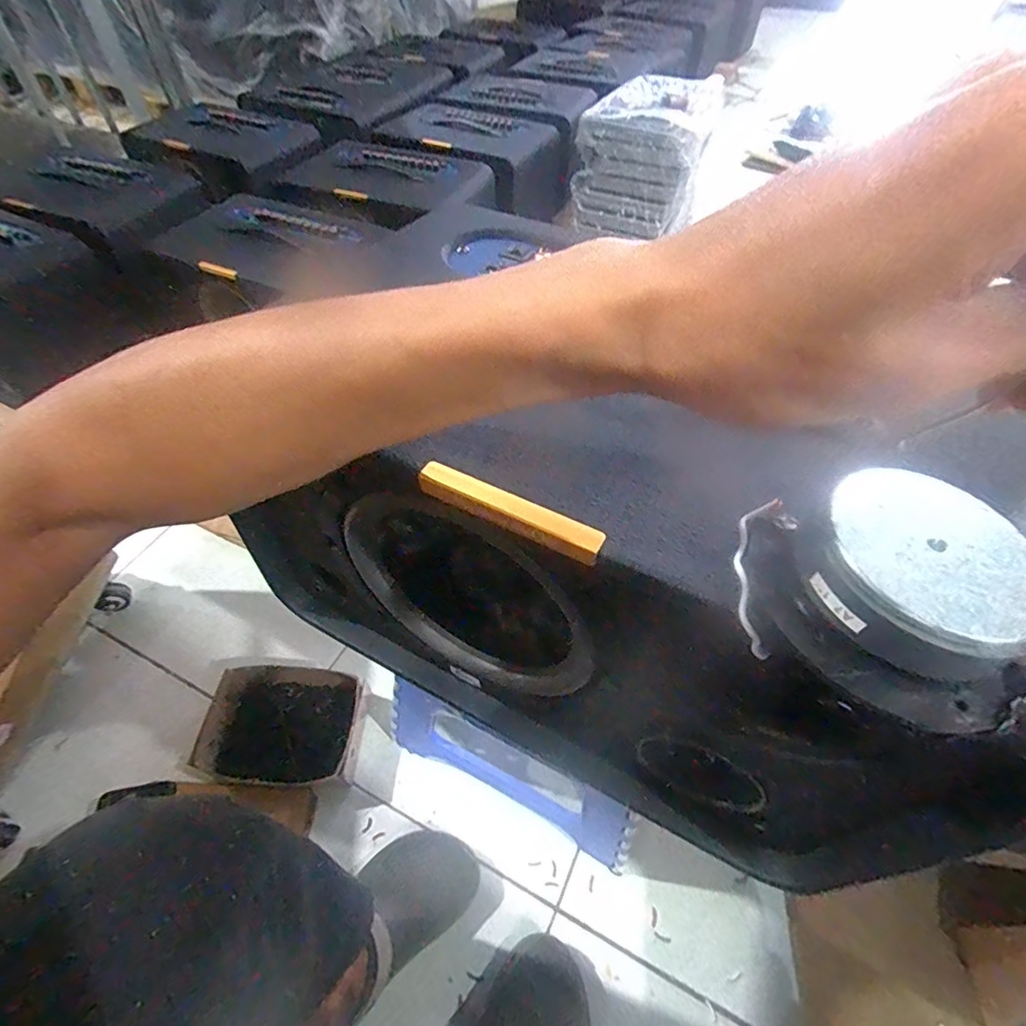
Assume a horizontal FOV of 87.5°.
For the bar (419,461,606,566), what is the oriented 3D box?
[{"bbox_3d":[-0.002,-0.002,0.217,0.079,0.011,0.013,21,55,15],"label":"bar"}]

